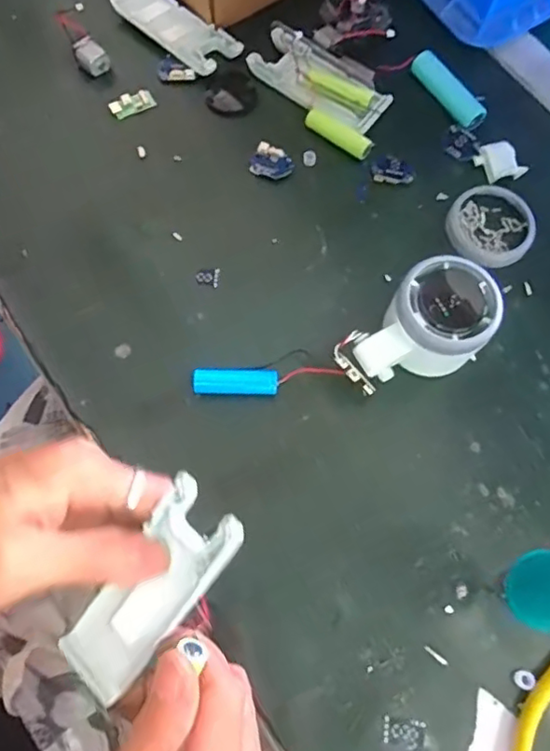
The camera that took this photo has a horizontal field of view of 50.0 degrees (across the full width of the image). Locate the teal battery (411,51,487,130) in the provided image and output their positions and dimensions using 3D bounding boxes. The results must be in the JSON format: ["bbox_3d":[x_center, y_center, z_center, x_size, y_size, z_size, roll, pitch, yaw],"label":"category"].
[{"bbox_3d":[0.125,-0.208,0.428,0.018,0.017,0.065,-39,77,-14],"label":"teal battery"}]

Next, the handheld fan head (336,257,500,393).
[{"bbox_3d":[0.086,-0.022,0.352,0.091,0.053,0.055,-39,77,-14],"label":"handheld fan head"}]

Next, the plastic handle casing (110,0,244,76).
[{"bbox_3d":[-0.075,-0.265,0.445,0.101,0.013,0.041,42,75,11],"label":"plastic handle casing"}]

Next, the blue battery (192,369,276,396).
[{"bbox_3d":[-0.024,0.005,0.359,0.050,0.015,0.014,0,71,-3],"label":"blue battery"}]

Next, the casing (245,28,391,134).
[{"bbox_3d":[0.033,-0.216,0.431,0.103,0.016,0.047,40,74,10],"label":"casing"}]

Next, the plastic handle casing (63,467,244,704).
[{"bbox_3d":[-0.057,0.099,0.271,0.040,0.013,0.104,39,98,11],"label":"plastic handle casing"}]

